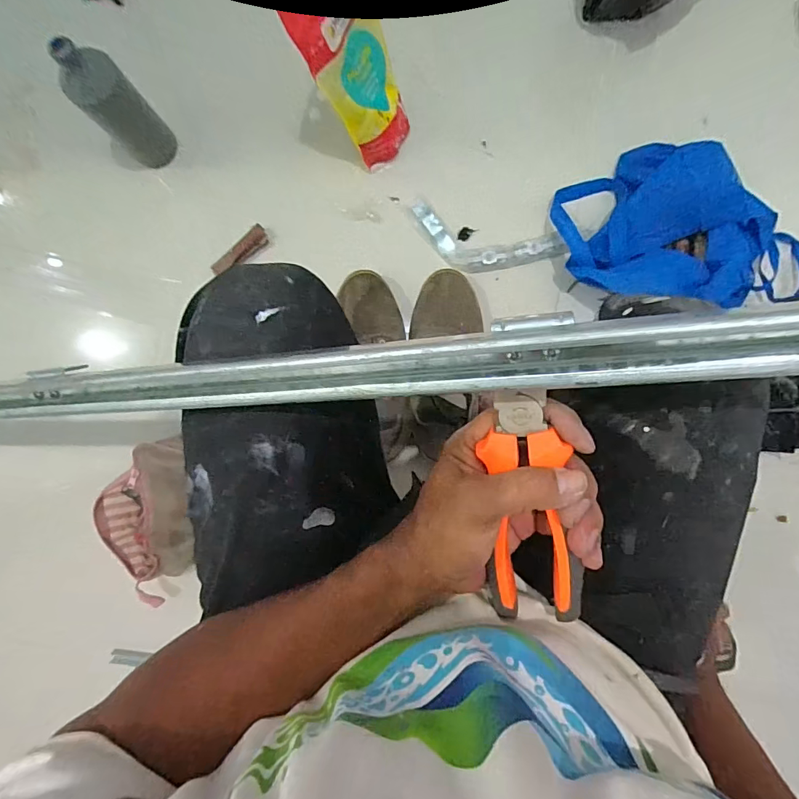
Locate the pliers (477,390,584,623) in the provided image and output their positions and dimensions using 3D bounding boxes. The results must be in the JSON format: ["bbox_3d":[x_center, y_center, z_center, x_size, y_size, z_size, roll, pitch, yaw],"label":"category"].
[{"bbox_3d":[0.080,0.070,0.282,0.055,0.026,0.153,-9,103,0],"label":"pliers"}]

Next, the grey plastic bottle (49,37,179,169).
[{"bbox_3d":[-0.384,-0.397,0.628,0.071,0.202,0.054,-43,91,1],"label":"grey plastic bottle"}]

